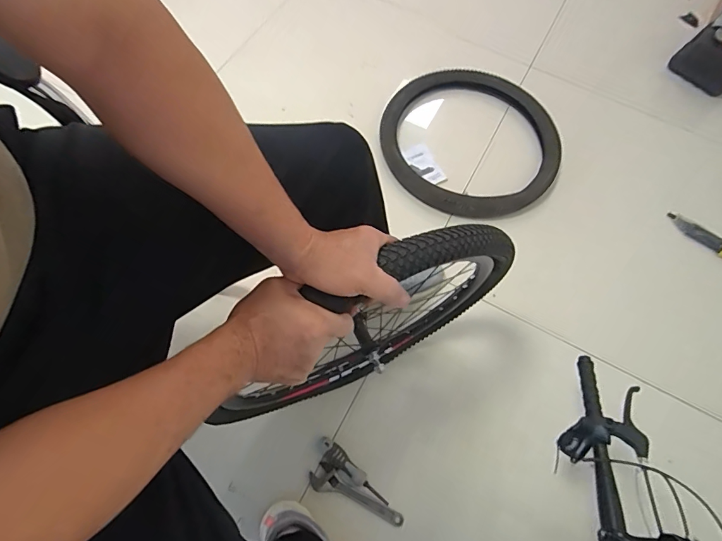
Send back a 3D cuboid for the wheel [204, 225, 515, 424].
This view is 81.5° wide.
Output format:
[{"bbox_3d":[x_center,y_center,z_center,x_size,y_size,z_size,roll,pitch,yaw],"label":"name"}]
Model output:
[{"bbox_3d":[0.002,0.108,0.646,0.482,0.478,0.069,-31,73,-9],"label":"wheel"}]

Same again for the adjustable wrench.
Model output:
[{"bbox_3d":[-0.009,0.428,0.790,0.190,0.011,0.046,26,68,8],"label":"adjustable wrench"}]

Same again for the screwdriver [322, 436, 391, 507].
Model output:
[{"bbox_3d":[-0.018,0.386,0.794,0.160,0.028,0.040,41,71,14],"label":"screwdriver"}]

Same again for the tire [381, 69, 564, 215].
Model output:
[{"bbox_3d":[0.287,-0.356,1.132,0.478,0.067,0.464,1,67,-2],"label":"tire"}]

